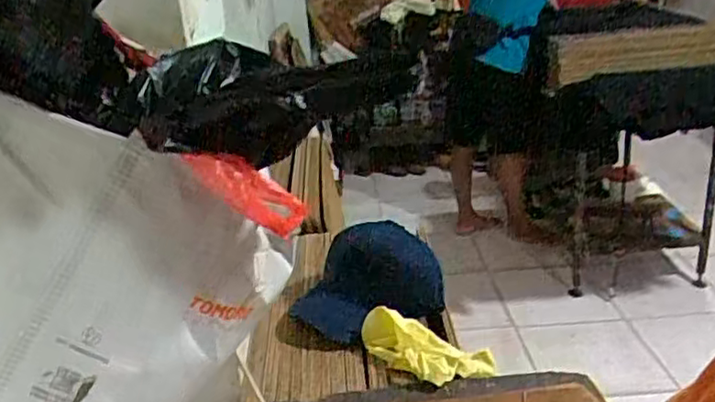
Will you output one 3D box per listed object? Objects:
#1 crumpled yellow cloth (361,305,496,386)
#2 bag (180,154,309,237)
[{"bbox_3d":[0.087,0.198,0.894,0.187,0.051,0.084,12,29,35],"label":"crumpled yellow cloth"},{"bbox_3d":[-0.062,-0.005,0.374,0.072,0.020,0.031,33,14,-19],"label":"bag"}]

